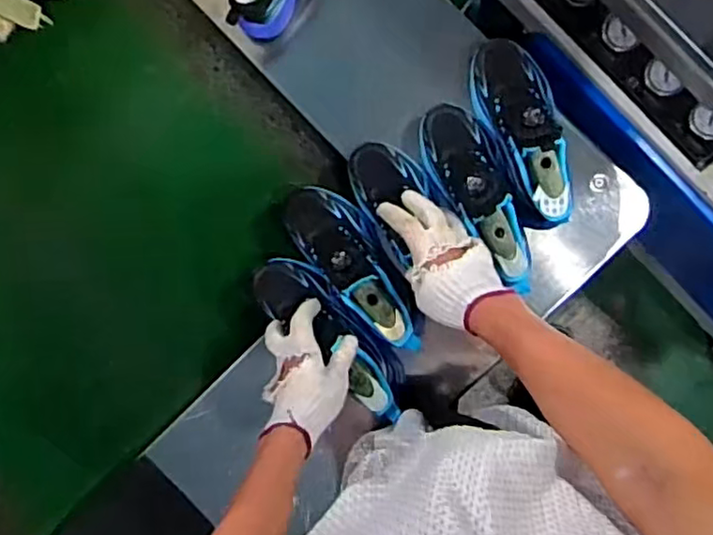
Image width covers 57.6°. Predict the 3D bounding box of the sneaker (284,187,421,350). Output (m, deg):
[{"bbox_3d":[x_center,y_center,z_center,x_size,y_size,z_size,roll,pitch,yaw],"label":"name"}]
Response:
[{"bbox_3d":[-0.003,-0.001,0.784,0.086,0.109,0.236,-39,86,4],"label":"sneaker"}]

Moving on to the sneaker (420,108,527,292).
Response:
[{"bbox_3d":[0.144,-0.087,0.764,0.081,0.107,0.241,-25,87,5],"label":"sneaker"}]

